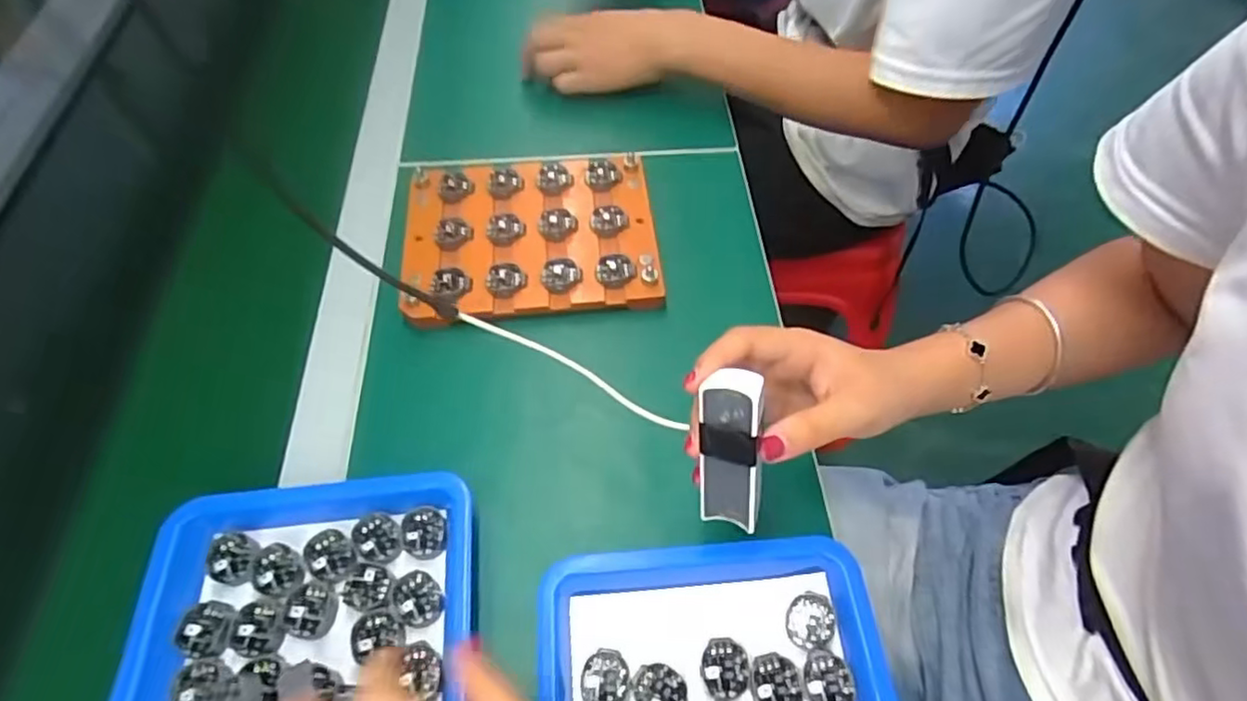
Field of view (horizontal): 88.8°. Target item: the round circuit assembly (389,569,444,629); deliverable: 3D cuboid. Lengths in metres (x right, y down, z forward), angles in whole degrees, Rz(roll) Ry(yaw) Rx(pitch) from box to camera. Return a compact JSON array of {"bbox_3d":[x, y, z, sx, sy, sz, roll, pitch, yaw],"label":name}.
[{"bbox_3d":[-0.114,0.138,0.352,0.026,0.006,0.030,-39,66,-21],"label":"round circuit assembly"}]

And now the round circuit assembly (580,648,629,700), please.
[{"bbox_3d":[-0.010,0.169,0.327,0.024,0.004,0.028,2,59,1],"label":"round circuit assembly"}]

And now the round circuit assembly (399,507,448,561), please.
[{"bbox_3d":[-0.116,0.106,0.370,0.026,0.004,0.031,-19,61,-11],"label":"round circuit assembly"}]

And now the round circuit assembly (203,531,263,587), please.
[{"bbox_3d":[-0.223,0.117,0.360,0.029,0.004,0.028,0,59,0],"label":"round circuit assembly"}]

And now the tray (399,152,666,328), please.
[{"bbox_3d":[-0.073,-0.091,0.502,0.189,0.031,0.155,-6,59,-4],"label":"tray"}]

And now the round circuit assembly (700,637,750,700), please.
[{"bbox_3d":[0.053,0.165,0.330,0.025,0.004,0.029,2,59,1],"label":"round circuit assembly"}]

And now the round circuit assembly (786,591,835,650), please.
[{"bbox_3d":[0.100,0.144,0.341,0.027,0.004,0.025,0,59,0],"label":"round circuit assembly"}]

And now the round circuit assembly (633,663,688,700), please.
[{"bbox_3d":[0.019,0.175,0.325,0.026,0.004,0.025,0,59,0],"label":"round circuit assembly"}]

